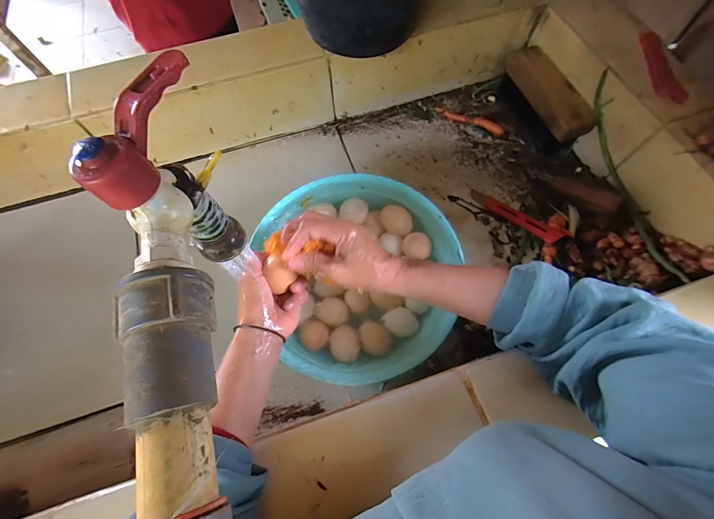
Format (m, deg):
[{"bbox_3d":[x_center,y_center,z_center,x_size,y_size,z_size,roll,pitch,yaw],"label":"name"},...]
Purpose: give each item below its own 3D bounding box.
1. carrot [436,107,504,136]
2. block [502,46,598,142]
[{"bbox_3d":[0.221,-0.275,0.631,0.137,0.016,0.024,30,71,13],"label":"carrot"},{"bbox_3d":[0.341,-0.300,0.577,0.059,0.038,0.206,-19,68,-6],"label":"block"}]

